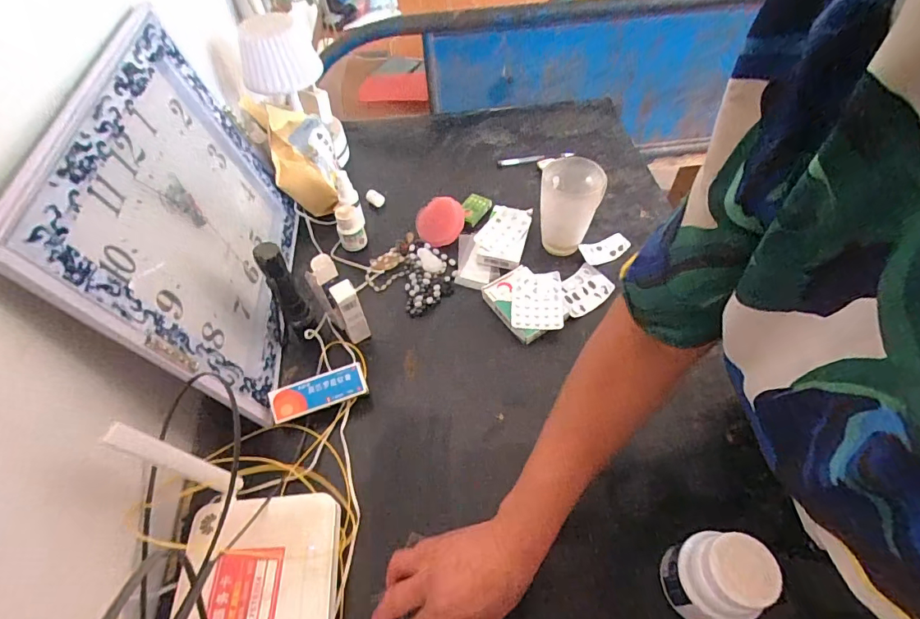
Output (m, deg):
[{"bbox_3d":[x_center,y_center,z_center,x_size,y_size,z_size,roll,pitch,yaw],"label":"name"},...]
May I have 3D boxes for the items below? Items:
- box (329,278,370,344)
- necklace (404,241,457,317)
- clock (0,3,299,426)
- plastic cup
[{"bbox_3d":[-0.134,0.005,0.579,0.026,0.097,0.028,-25,57,-14],"label":"box"},{"bbox_3d":[-0.041,-0.046,0.659,0.066,0.020,0.117,0,55,3],"label":"necklace"},{"bbox_3d":[-0.290,-0.103,0.515,0.031,0.306,0.363,-15,54,8],"label":"clock"},{"bbox_3d":[0.151,-0.136,0.654,0.082,0.126,0.082,-1,55,2],"label":"plastic cup"}]

